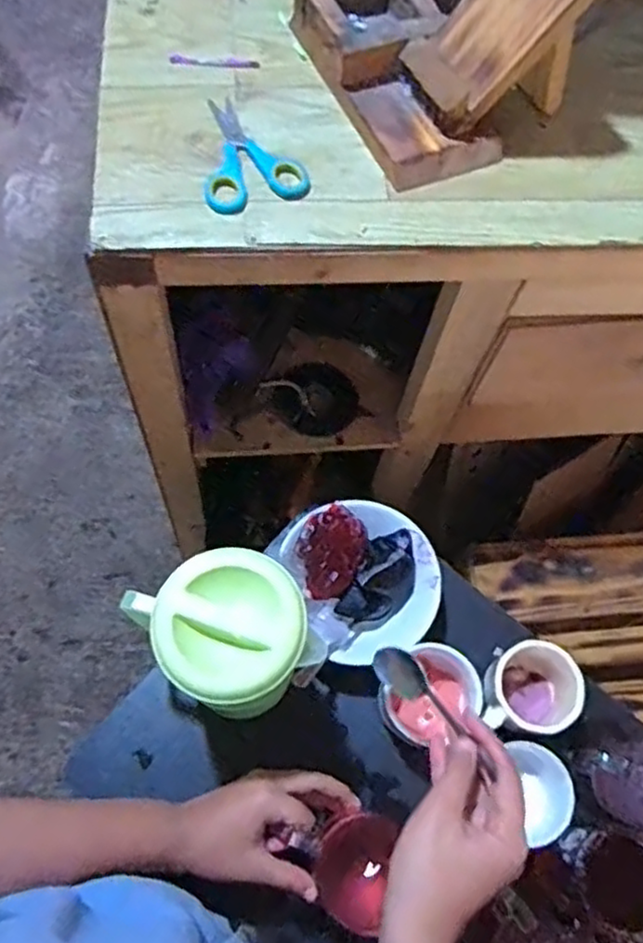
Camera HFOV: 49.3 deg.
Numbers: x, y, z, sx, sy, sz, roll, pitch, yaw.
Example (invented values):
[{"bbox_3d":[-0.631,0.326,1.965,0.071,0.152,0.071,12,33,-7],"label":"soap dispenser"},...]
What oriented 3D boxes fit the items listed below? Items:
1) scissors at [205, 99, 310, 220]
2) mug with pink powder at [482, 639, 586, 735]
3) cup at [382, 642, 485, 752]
[{"bbox_3d":[-0.059,-0.248,0.537,0.077,0.008,0.110,-16,69,-10],"label":"scissors"},{"bbox_3d":[0.190,0.201,0.648,0.078,0.081,0.076,9,67,1],"label":"mug with pink powder"},{"bbox_3d":[0.101,0.209,0.646,0.094,0.062,0.083,40,70,13],"label":"cup"}]

